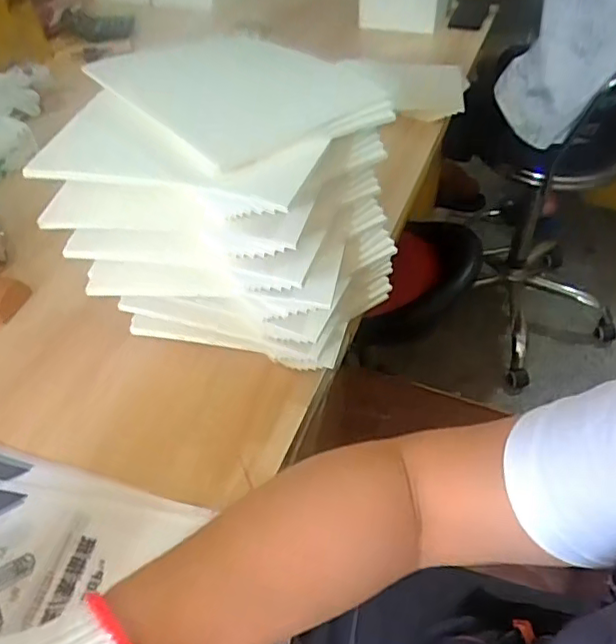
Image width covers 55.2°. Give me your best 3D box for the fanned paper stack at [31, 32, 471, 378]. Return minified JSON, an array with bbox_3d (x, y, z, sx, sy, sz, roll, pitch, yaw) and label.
[{"bbox_3d":[-0.079,-0.106,0.645,0.314,0.298,0.246,13,48,15],"label":"fanned paper stack"}]

